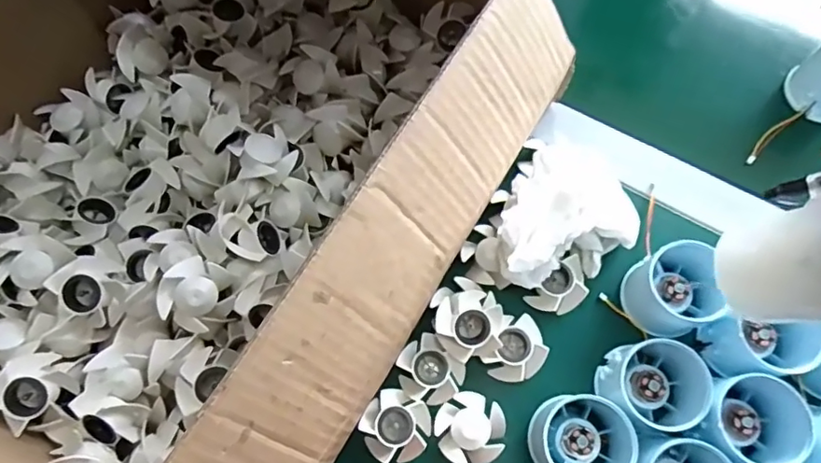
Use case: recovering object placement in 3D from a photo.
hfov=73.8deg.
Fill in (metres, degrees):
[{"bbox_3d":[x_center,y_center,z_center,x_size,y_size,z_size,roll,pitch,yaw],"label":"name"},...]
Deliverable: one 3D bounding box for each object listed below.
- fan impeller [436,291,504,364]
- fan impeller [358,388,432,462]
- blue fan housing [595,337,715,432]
[{"bbox_3d":[0.039,0.061,0.355,0.043,0.026,0.041,-1,70,2],"label":"fan impeller"},{"bbox_3d":[-0.010,0.126,0.351,0.043,0.016,0.042,25,73,11],"label":"fan impeller"},{"bbox_3d":[0.151,0.094,0.337,0.055,0.049,0.053,-1,70,2],"label":"blue fan housing"}]

